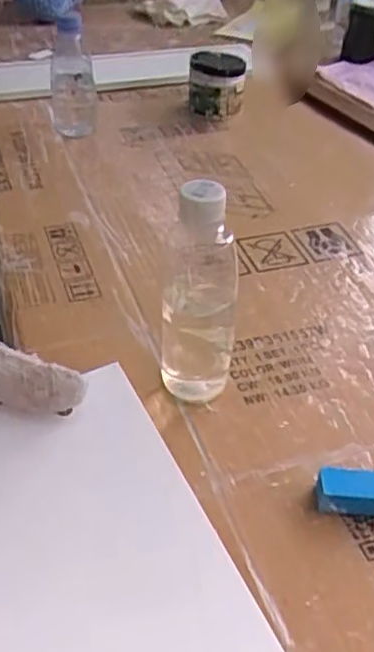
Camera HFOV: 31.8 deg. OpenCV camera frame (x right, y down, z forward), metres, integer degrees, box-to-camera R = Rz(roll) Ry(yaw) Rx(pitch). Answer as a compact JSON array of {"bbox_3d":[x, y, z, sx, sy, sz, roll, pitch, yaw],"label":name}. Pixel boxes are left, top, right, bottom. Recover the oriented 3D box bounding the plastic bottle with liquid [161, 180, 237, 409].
[{"bbox_3d":[0.009,-0.020,0.486,0.055,0.186,0.041,4,41,1],"label":"plastic bottle with liquid"}]

